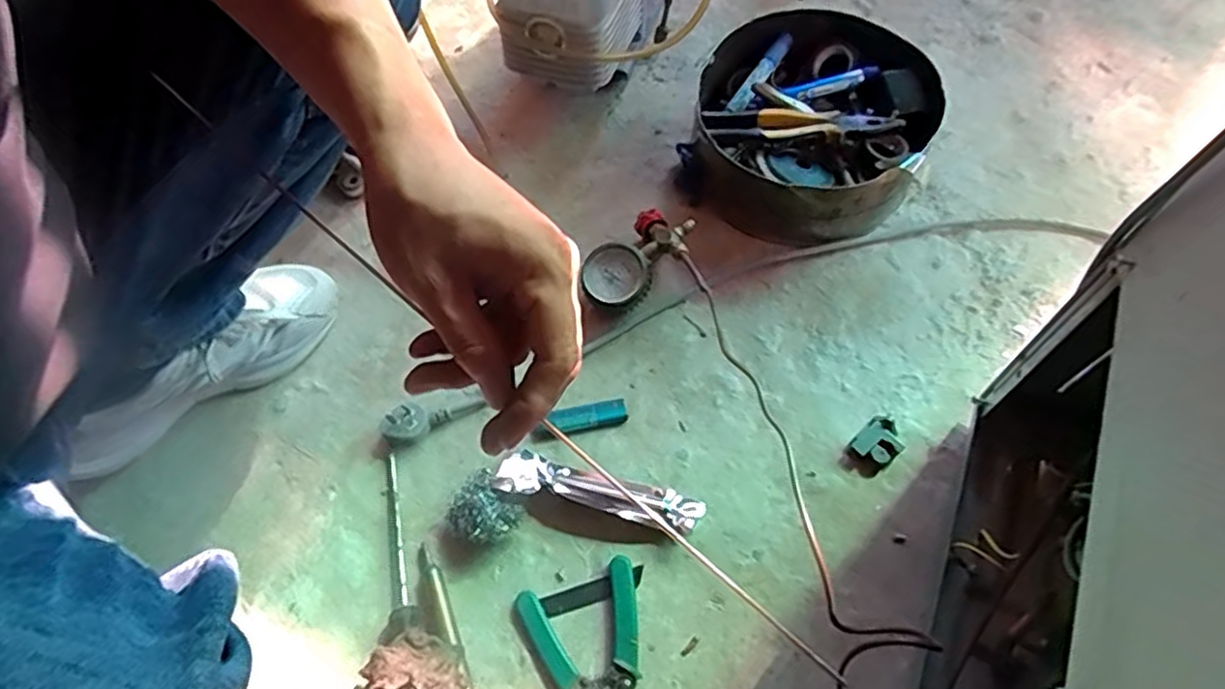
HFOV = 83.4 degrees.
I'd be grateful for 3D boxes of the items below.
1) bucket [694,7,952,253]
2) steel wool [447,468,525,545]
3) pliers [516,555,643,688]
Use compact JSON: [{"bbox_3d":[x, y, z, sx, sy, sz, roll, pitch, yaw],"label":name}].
[{"bbox_3d":[0.206,-0.228,0.727,0.232,0.092,0.249,-1,62,2],"label":"bucket"},{"bbox_3d":[-0.110,0.142,0.585,0.063,0.038,0.053,40,70,21],"label":"steel wool"},{"bbox_3d":[-0.013,0.241,0.527,0.097,0.021,0.127,-15,62,-5],"label":"pliers"}]

